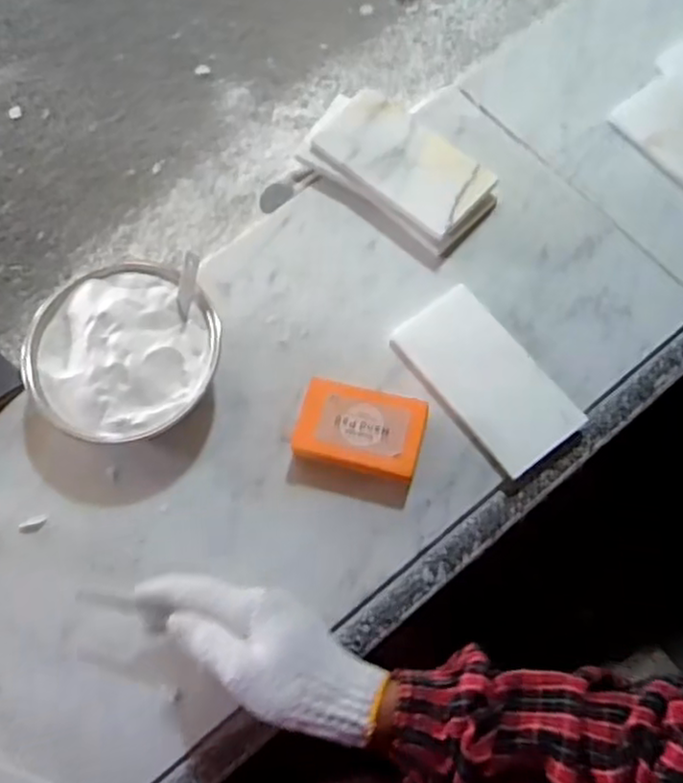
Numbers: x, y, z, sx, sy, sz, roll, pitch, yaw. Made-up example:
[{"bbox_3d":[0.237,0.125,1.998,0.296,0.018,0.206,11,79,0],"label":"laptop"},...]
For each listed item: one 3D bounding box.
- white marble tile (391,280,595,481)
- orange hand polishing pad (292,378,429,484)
[{"bbox_3d":[0.111,-0.012,0.549,0.075,0.013,0.147,-36,73,-10],"label":"white marble tile"},{"bbox_3d":[0.015,0.031,0.534,0.091,0.033,0.062,13,71,7],"label":"orange hand polishing pad"}]

